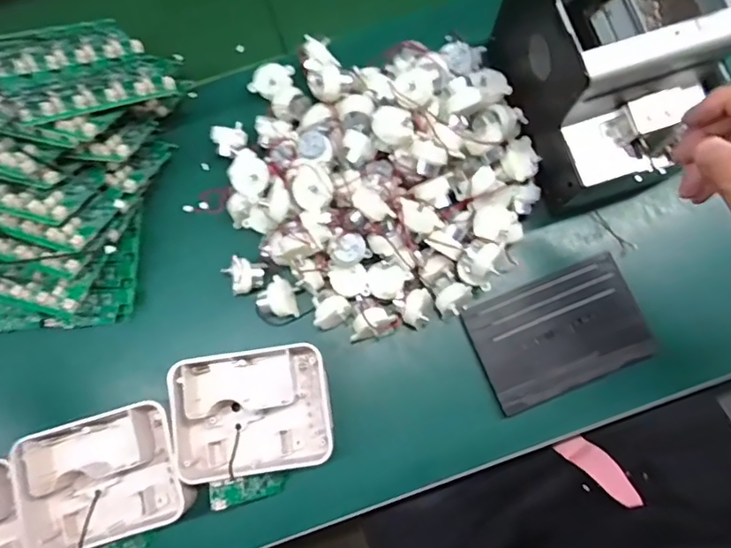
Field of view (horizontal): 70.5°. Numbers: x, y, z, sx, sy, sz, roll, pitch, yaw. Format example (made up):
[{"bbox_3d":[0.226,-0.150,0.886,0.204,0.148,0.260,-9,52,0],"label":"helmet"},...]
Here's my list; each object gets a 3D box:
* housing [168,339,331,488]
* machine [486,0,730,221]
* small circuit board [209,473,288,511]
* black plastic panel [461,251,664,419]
[{"bbox_3d":[-0.097,0.117,0.443,0.128,0.036,0.104,-8,77,-1],"label":"housing"},{"bbox_3d":[0.206,-0.170,0.434,0.140,0.144,0.188,-23,77,-4],"label":"machine"},{"bbox_3d":[-0.096,0.180,0.433,0.066,0.006,0.021,3,74,-36],"label":"small circuit board"},{"bbox_3d":[0.174,0.051,0.465,0.149,0.010,0.100,-21,77,-4],"label":"black plastic panel"}]

